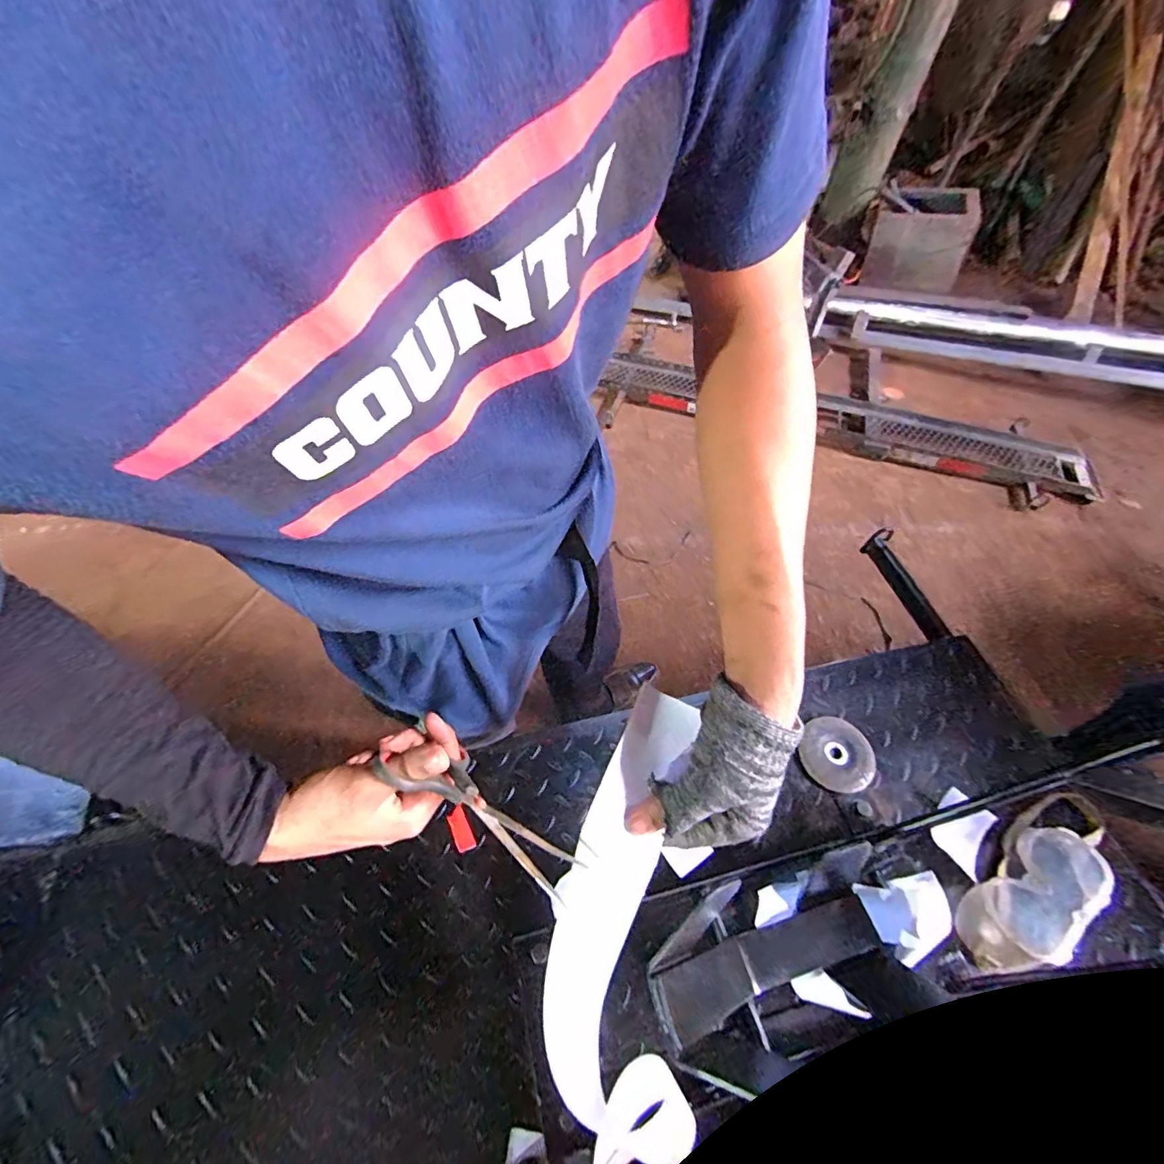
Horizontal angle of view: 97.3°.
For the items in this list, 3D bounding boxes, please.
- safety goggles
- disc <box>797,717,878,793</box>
[{"bbox_3d":[0.509,0.320,0.563,0.249,0.049,0.085,-31,61,-21],"label":"safety goggles"},{"bbox_3d":[0.331,0.221,0.661,0.086,0.012,0.091,1,54,-1],"label":"disc"}]

